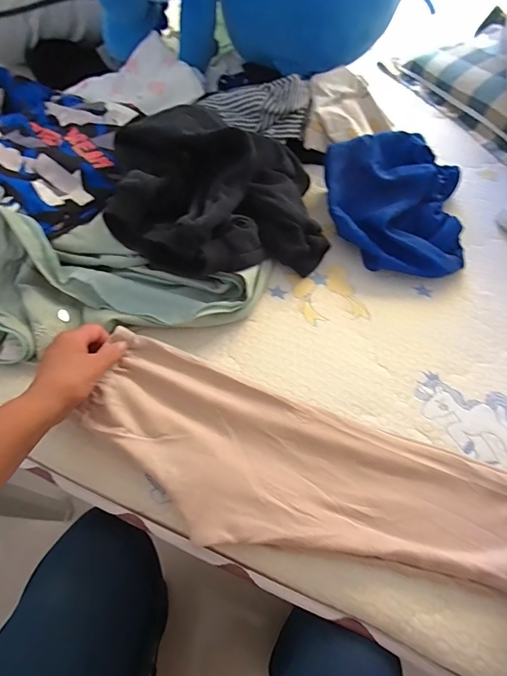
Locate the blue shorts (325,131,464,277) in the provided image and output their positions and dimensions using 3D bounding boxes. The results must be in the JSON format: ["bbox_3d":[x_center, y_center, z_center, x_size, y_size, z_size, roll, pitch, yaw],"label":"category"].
[{"bbox_3d":[0.223,-0.209,0.614,0.223,0.108,0.231,6,55,3],"label":"blue shorts"}]

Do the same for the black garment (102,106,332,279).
[{"bbox_3d":[-0.049,-0.201,0.578,0.306,0.144,0.254,-10,56,-8],"label":"black garment"}]

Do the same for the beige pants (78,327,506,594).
[{"bbox_3d":[0.050,0.137,0.414,0.467,0.020,0.165,17,57,8],"label":"beige pants"}]

